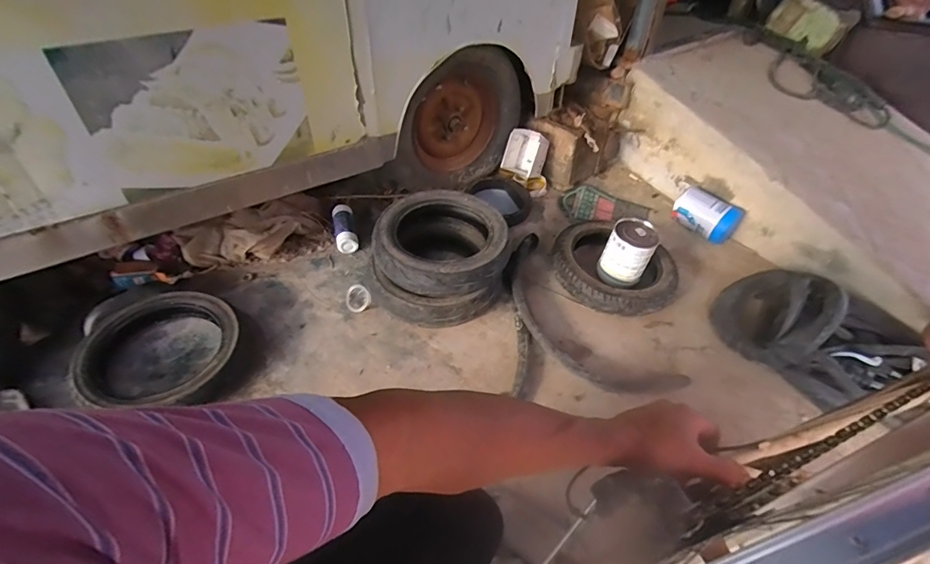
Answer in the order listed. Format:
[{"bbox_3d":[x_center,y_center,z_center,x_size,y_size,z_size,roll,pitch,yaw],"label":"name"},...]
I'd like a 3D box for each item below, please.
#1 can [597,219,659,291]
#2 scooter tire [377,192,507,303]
[{"bbox_3d":[0.478,-0.079,1.313,0.129,0.181,0.129,1,43,-1],"label":"can"},{"bbox_3d":[-0.064,-0.107,1.235,0.356,0.115,0.359,4,43,2],"label":"scooter tire"}]

